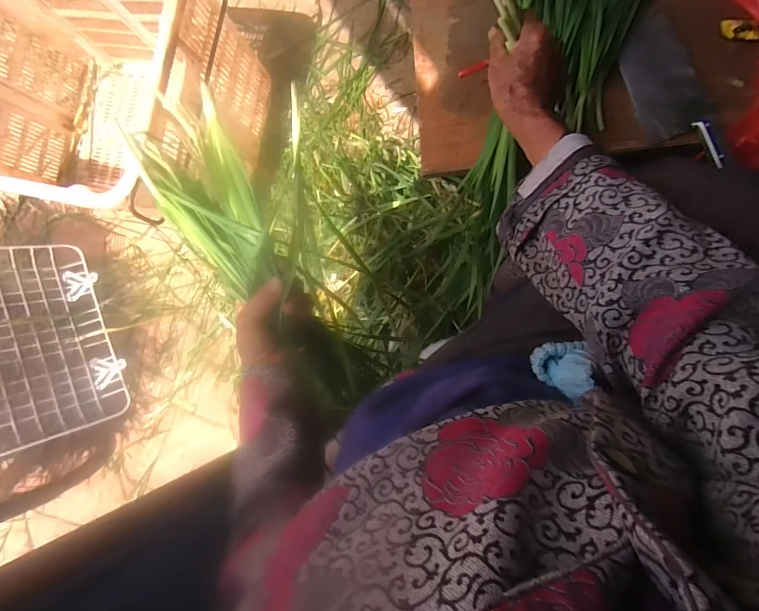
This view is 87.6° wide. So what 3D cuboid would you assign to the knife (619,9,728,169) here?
[{"bbox_3d":[0.384,-0.283,0.518,0.085,0.025,0.220,-16,87,7],"label":"knife"}]

